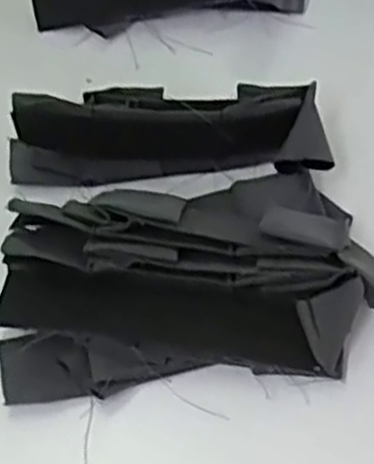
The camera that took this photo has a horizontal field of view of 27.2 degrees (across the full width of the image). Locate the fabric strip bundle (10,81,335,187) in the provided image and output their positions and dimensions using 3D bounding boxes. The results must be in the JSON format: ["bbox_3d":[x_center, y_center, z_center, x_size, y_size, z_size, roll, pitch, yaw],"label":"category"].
[{"bbox_3d":[-0.014,-0.058,0.495,0.199,0.061,0.041,2,53,3],"label":"fabric strip bundle"}]

